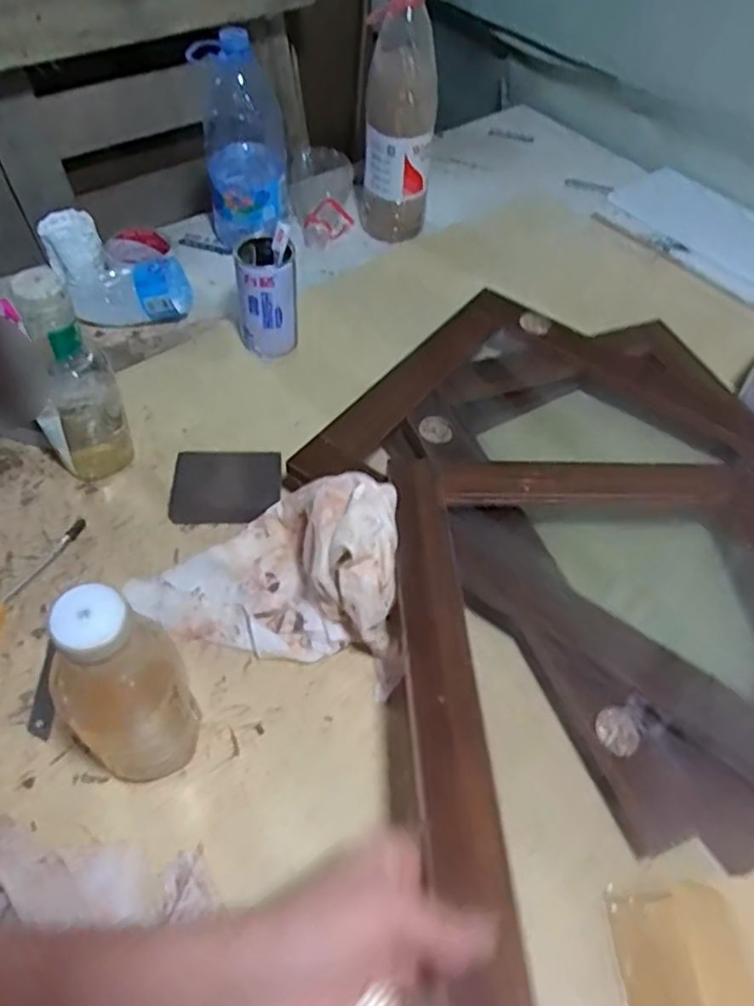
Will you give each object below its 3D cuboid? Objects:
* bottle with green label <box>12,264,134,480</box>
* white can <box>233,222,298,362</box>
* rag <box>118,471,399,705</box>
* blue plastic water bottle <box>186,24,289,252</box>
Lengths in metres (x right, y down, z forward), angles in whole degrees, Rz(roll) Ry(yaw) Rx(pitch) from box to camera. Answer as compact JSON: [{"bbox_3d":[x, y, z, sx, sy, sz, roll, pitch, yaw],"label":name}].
[{"bbox_3d":[-0.261,-0.103,0.587,0.066,0.201,0.060,-18,57,-18],"label":"bottle with green label"},{"bbox_3d":[-0.118,-0.224,0.732,0.066,0.121,0.064,-1,53,-7],"label":"white can"},{"bbox_3d":[-0.078,0.040,0.546,0.216,0.121,0.127,15,53,6],"label":"rag"},{"bbox_3d":[-0.161,-0.434,0.833,0.095,0.247,0.085,-1,53,-7],"label":"blue plastic water bottle"}]

